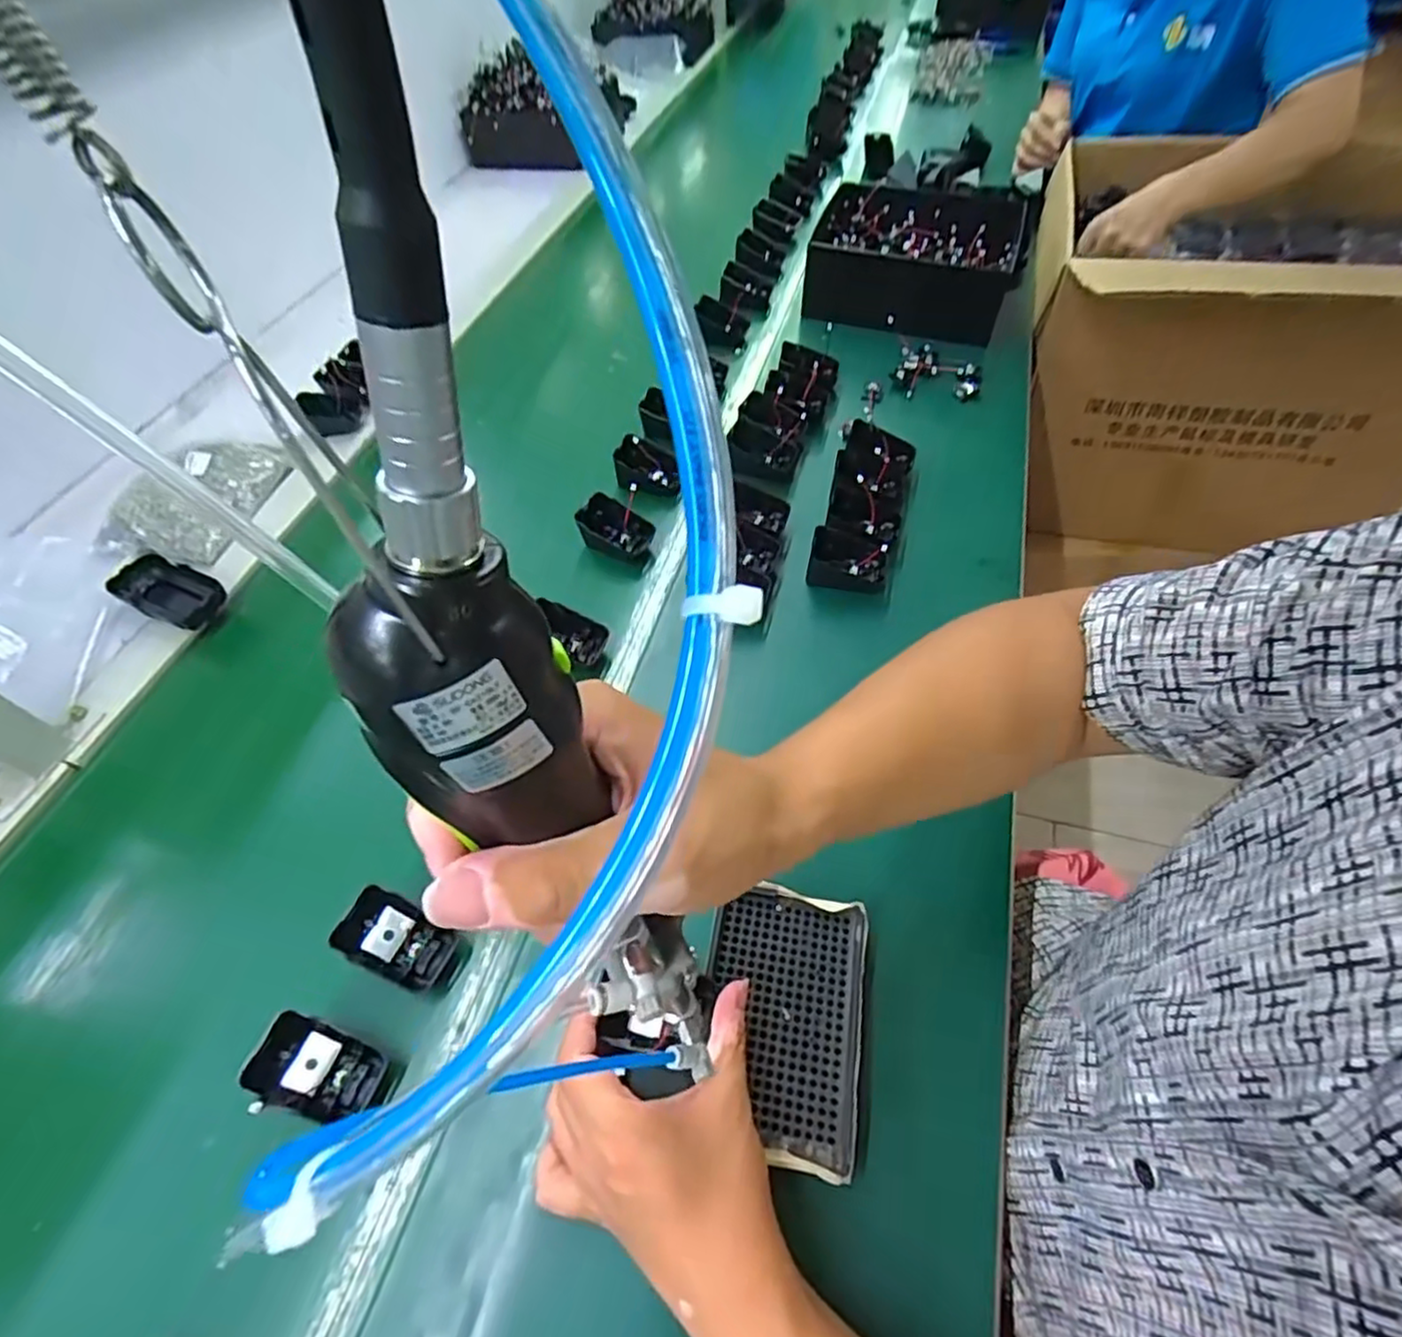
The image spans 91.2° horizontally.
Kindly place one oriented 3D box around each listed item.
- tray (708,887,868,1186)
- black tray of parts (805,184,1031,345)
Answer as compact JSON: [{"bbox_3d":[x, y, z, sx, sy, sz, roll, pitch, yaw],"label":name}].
[{"bbox_3d":[0.049,0.203,0.402,0.091,0.018,0.141,6,55,6],"label":"tray"},{"bbox_3d":[0.261,-0.514,0.861,0.245,0.088,0.203,15,56,15],"label":"black tray of parts"}]

